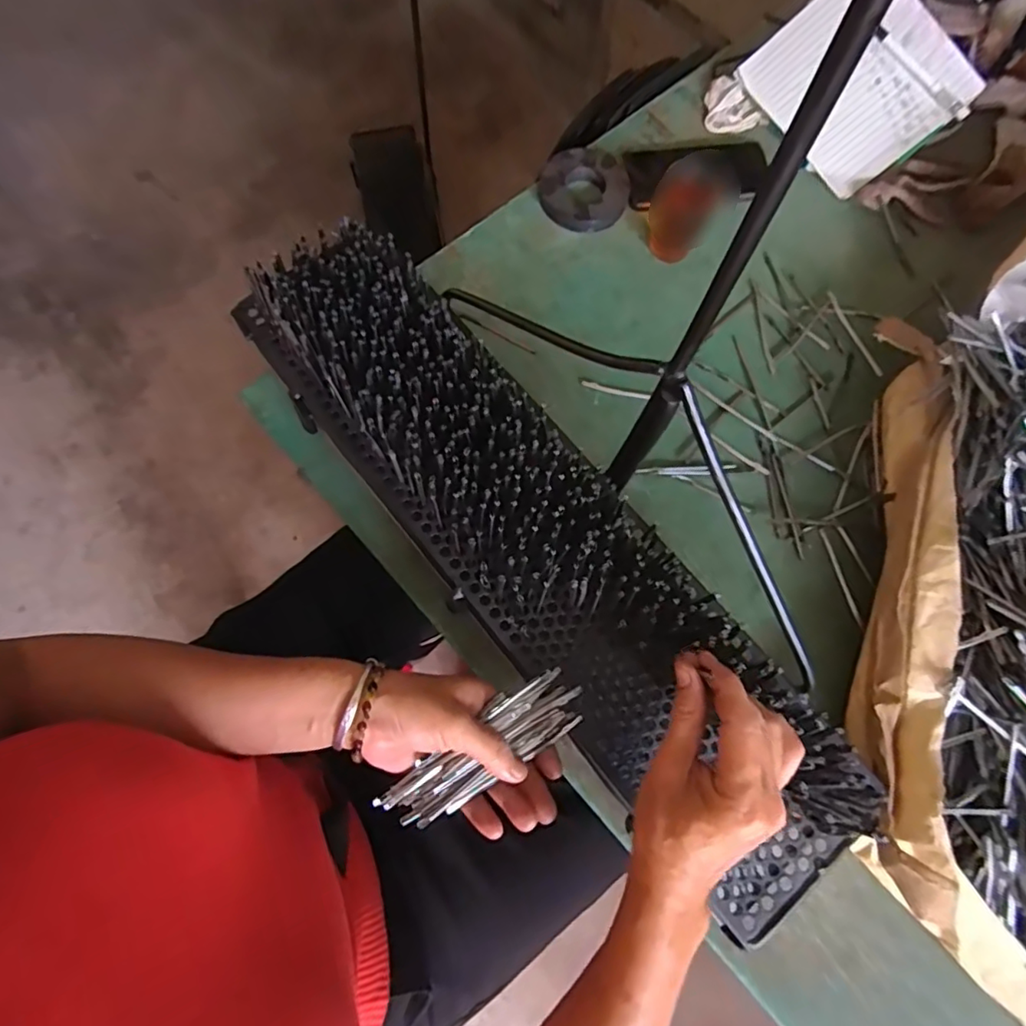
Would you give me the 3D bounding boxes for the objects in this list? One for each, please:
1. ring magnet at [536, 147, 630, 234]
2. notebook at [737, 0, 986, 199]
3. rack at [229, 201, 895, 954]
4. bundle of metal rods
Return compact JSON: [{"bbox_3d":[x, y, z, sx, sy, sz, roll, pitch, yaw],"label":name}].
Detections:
[{"bbox_3d":[0.077,-0.350,0.611,0.095,0.021,0.095,0,74,-1],"label":"ring magnet"},{"bbox_3d":[0.380,-0.477,0.626,0.168,0.020,0.199,-35,88,13],"label":"notebook"},{"bbox_3d":[0.012,0.018,0.416,0.135,0.069,0.579,-40,82,-11],"label":"rack"},{"bbox_3d":[-0.018,0.157,0.375,0.142,0.012,0.041,-30,76,-14],"label":"bundle of metal rods"}]

